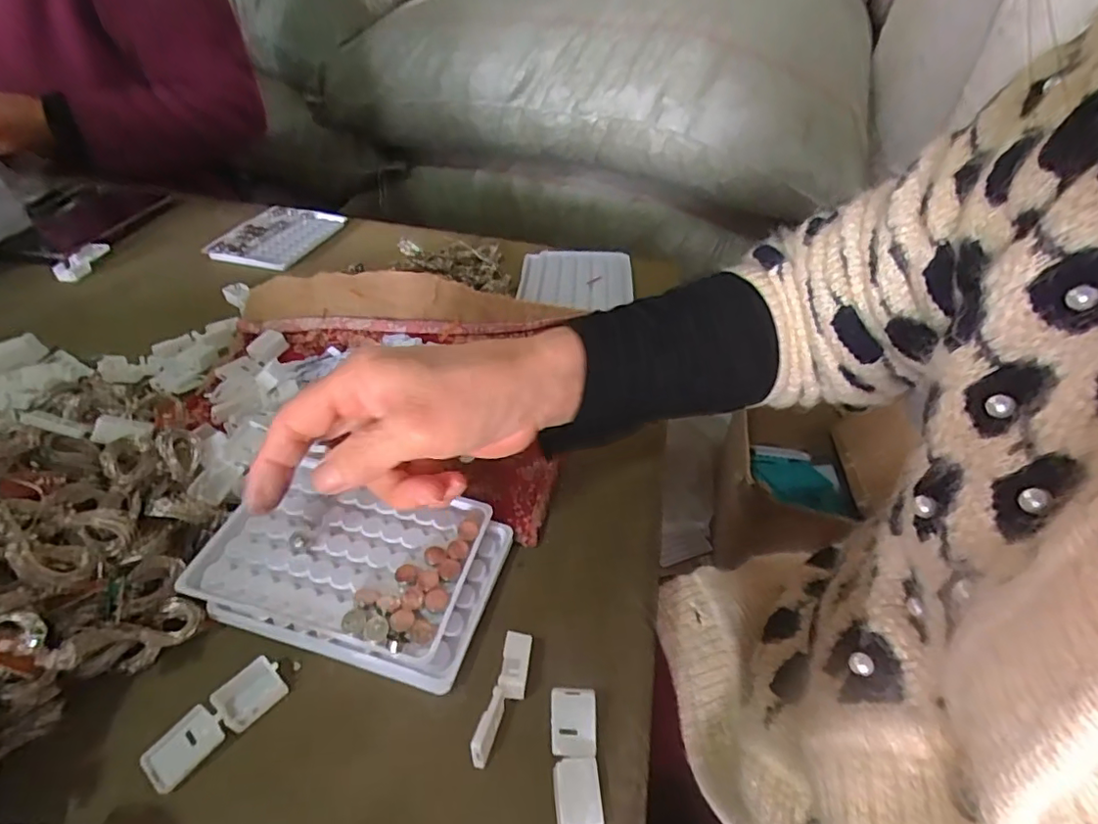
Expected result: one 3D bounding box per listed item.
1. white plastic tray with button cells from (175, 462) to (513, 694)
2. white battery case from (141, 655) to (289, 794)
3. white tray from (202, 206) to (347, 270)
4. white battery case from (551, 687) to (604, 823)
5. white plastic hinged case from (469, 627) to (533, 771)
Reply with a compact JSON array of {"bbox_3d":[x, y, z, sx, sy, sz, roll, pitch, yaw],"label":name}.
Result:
[{"bbox_3d":[-0.101,0.078,0.291,0.137,0.021,0.092,12,40,8],"label":"white plastic tray with button cells"},{"bbox_3d":[-0.143,0.133,0.240,0.020,0.010,0.055,29,46,27],"label":"white battery case"},{"bbox_3d":[-0.298,-0.194,0.610,0.093,0.013,0.133,9,40,5],"label":"white tray"},{"bbox_3d":[0.011,0.145,0.232,0.019,0.023,0.048,0,40,-5],"label":"white battery case"},{"bbox_3d":[-0.020,0.129,0.248,0.015,0.018,0.058,12,40,8],"label":"white plastic hinged case"}]

